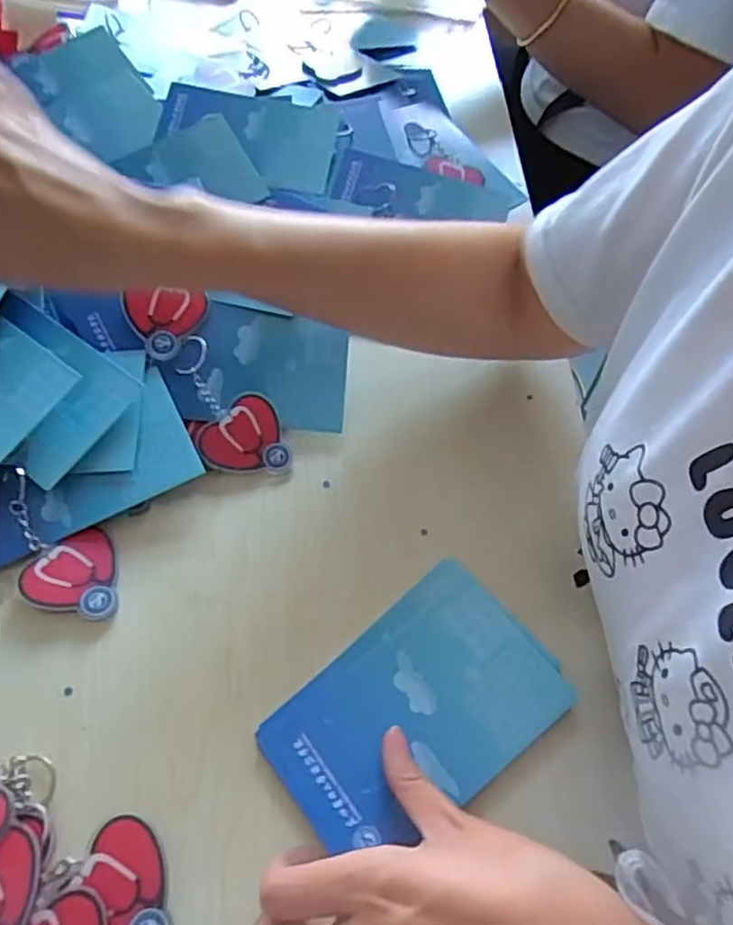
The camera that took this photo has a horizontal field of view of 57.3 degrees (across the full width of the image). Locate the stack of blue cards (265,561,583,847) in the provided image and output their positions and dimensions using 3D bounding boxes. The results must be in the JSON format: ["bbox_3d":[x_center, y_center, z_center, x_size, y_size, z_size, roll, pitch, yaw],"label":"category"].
[{"bbox_3d":[0.025,0.121,0.330,0.138,0.009,0.092,-34,66,-22],"label":"stack of blue cards"}]

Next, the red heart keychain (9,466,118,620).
[{"bbox_3d":[-0.165,0.044,0.364,0.046,0.017,0.088,-14,60,-12],"label":"red heart keychain"}]

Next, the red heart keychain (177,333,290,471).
[{"bbox_3d":[-0.082,-0.035,0.409,0.050,0.006,0.092,-14,77,-12],"label":"red heart keychain"}]

